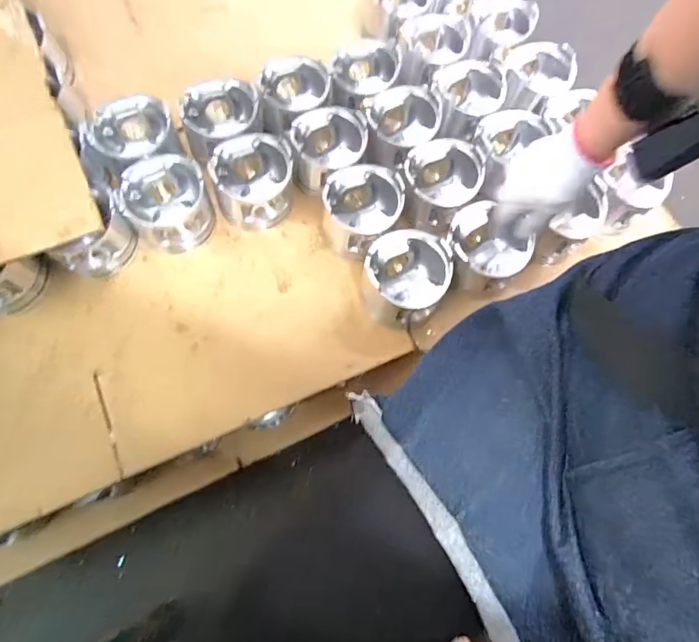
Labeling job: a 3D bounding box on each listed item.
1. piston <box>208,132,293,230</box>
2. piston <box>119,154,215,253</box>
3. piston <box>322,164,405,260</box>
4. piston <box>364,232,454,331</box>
[{"bbox_3d":[-0.139,-0.200,0.669,0.111,0.091,0.115,-1,69,-3],"label":"piston"},{"bbox_3d":[-0.251,-0.158,0.642,0.103,0.101,0.102,1,68,-2],"label":"piston"},{"bbox_3d":[0.017,-0.159,0.662,0.107,0.088,0.113,1,68,-2],"label":"piston"},{"bbox_3d":[0.076,-0.055,0.626,0.113,0.081,0.117,6,68,0],"label":"piston"}]

